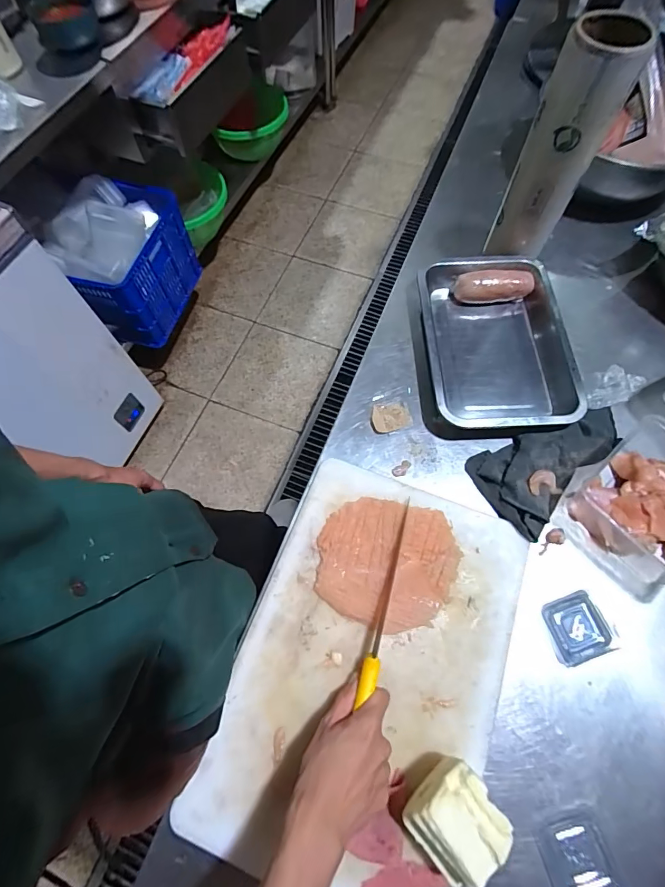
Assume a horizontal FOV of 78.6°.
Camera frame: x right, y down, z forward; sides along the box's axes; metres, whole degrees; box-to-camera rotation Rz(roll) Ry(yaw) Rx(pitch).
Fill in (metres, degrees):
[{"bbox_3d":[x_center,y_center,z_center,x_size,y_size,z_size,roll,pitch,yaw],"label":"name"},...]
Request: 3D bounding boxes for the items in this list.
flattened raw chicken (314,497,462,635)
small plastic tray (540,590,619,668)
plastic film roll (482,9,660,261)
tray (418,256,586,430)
[{"bbox_3d":[0.070,0.151,0.519,0.171,0.008,0.154,9,66,4],"label":"flattened raw chicken"},{"bbox_3d":[0.298,0.224,0.494,0.070,0.008,0.070,-18,67,-8],"label":"small plastic tray"},{"bbox_3d":[0.313,-0.398,0.592,0.095,0.311,0.082,29,71,12],"label":"plastic film roll"},{"bbox_3d":[0.259,-0.160,0.642,0.239,0.049,0.315,4,66,2],"label":"tray"}]

